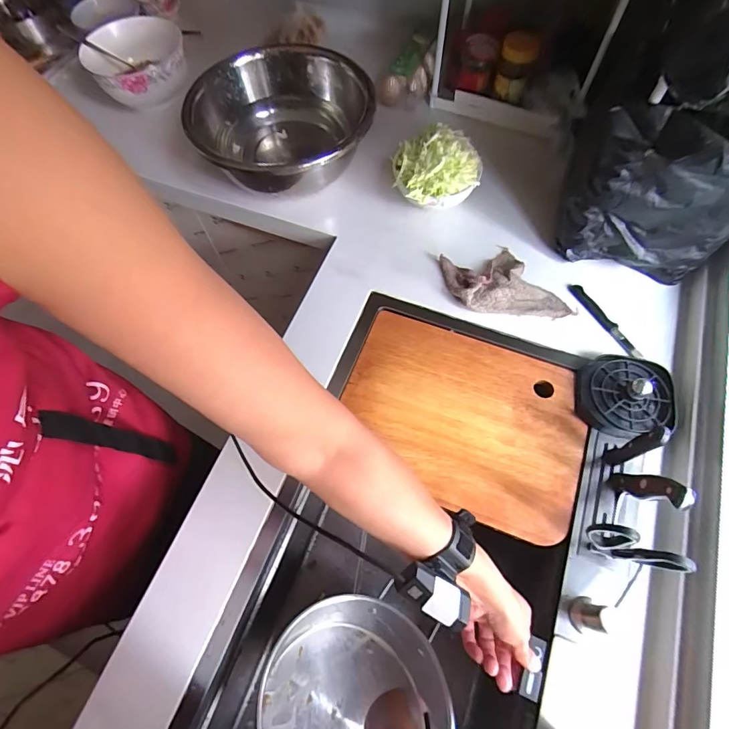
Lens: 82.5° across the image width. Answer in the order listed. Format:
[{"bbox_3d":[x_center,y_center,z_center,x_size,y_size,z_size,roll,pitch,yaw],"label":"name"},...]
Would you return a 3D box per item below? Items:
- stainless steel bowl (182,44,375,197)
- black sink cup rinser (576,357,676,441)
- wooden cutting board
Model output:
[{"bbox_3d":[-0.140,-0.430,0.754,0.295,0.134,0.304,-1,65,1],"label":"stainless steel bowl"},{"bbox_3d":[0.375,0.041,0.587,0.124,0.059,0.118,-1,65,1],"label":"black sink cup rinser"},{"bbox_3d":[0.141,0.072,0.609,0.342,0.015,0.255,22,68,9],"label":"wooden cutting board"}]

